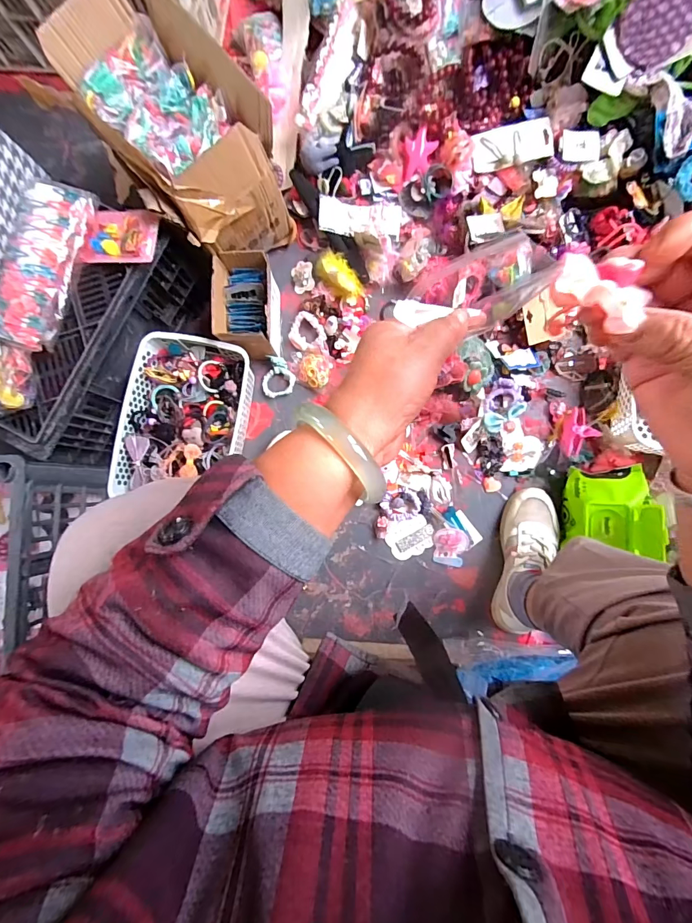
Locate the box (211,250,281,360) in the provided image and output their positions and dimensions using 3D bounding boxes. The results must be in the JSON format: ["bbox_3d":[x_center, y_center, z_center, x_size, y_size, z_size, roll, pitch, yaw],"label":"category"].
[{"bbox_3d":[-0.167,-0.262,0.719,0.093,0.119,0.155,0,86,3],"label":"box"}]

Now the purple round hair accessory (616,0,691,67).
[{"bbox_3d":[0.444,-0.625,0.577,0.097,0.098,0.010,52,50,-31],"label":"purple round hair accessory"}]

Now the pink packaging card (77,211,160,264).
[{"bbox_3d":[-0.325,-0.325,0.592,0.104,0.019,0.079,7,86,4],"label":"pink packaging card"}]

